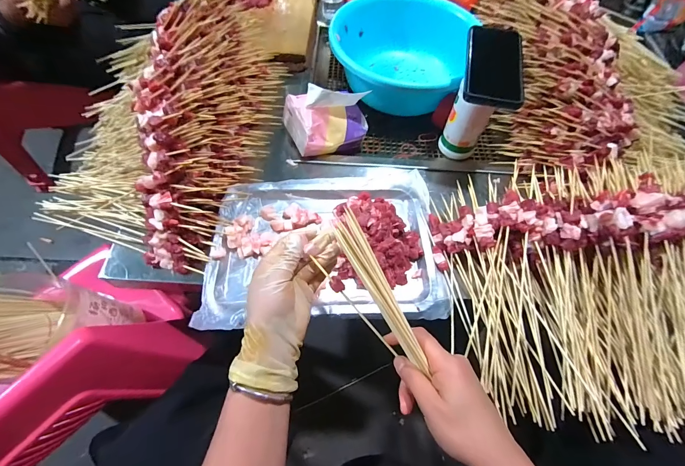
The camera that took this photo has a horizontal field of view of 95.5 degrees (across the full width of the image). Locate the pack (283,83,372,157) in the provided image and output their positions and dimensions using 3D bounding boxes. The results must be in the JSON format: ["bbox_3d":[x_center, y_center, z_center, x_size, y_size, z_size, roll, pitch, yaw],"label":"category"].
[{"bbox_3d":[-0.025,-0.187,0.516,0.137,0.098,0.086,-6,62,-5],"label":"pack"}]

